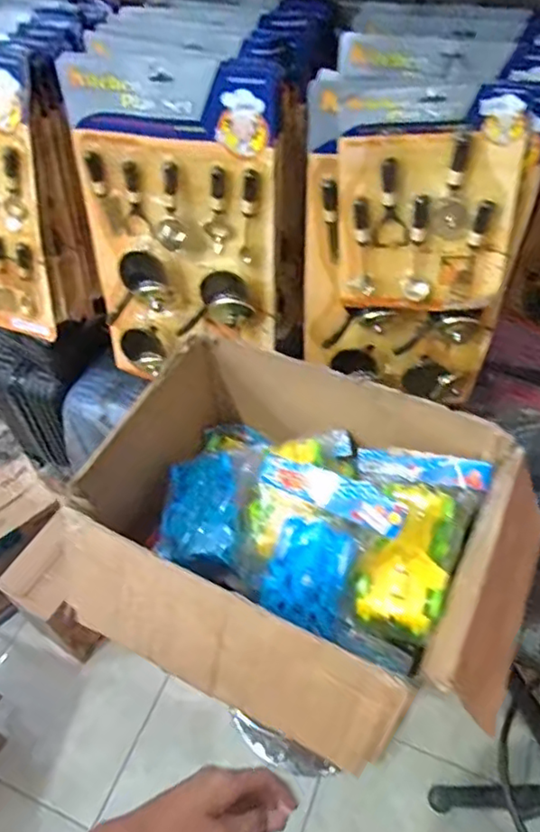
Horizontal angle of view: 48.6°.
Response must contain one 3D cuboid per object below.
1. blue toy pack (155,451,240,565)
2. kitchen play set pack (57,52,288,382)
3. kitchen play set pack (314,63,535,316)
[{"bbox_3d":[-0.088,0.111,0.764,0.098,0.036,0.156,2,52,4],"label":"blue toy pack"},{"bbox_3d":[-0.125,-0.254,0.854,0.269,0.436,0.048,7,39,9],"label":"kitchen play set pack"},{"bbox_3d":[0.182,-0.263,0.744,0.237,0.280,0.020,4,40,11],"label":"kitchen play set pack"}]

